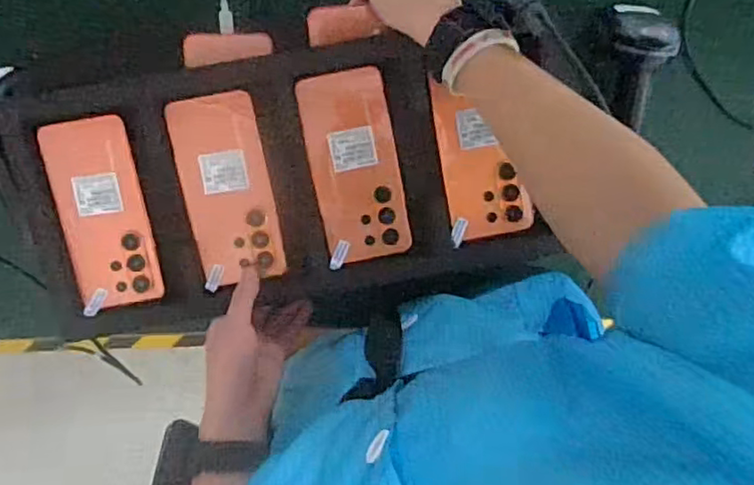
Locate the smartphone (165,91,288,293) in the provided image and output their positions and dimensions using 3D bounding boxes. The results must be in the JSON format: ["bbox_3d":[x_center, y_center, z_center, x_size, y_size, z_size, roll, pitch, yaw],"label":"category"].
[{"bbox_3d":[-0.133,-0.046,0.556,0.075,0.009,0.165,-10,103,-1],"label":"smartphone"}]

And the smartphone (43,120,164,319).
[{"bbox_3d":[-0.247,-0.023,0.556,0.078,0.016,0.168,-10,99,-1],"label":"smartphone"}]

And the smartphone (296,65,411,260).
[{"bbox_3d":[-0.019,-0.066,0.559,0.077,0.011,0.168,-11,99,-1],"label":"smartphone"}]

